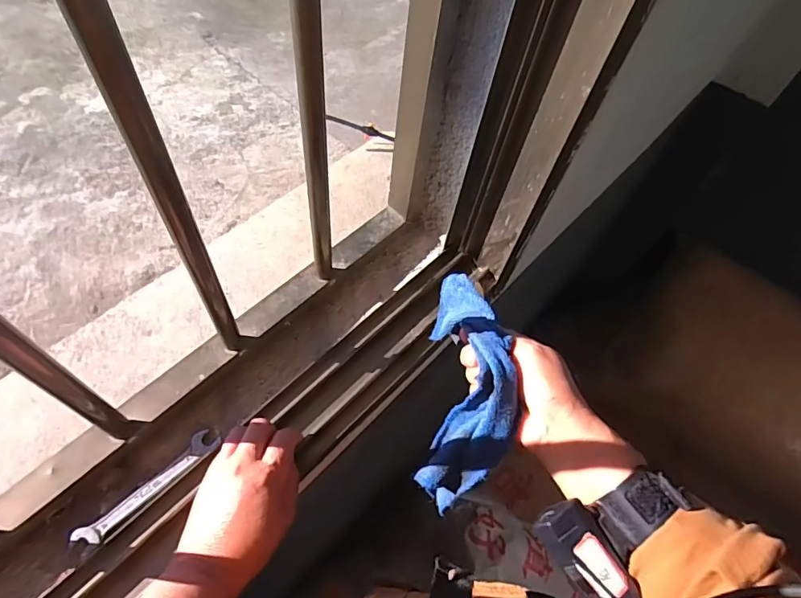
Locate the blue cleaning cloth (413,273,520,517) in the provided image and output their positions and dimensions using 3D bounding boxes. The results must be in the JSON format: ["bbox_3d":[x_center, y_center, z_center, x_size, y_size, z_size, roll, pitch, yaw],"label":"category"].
[{"bbox_3d":[0.054,0.057,0.403,0.063,0.098,0.203,3,62,-3],"label":"blue cleaning cloth"}]

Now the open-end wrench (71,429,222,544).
[{"bbox_3d":[-0.220,0.165,0.422,0.023,0.010,0.125,40,62,18],"label":"open-end wrench"}]

